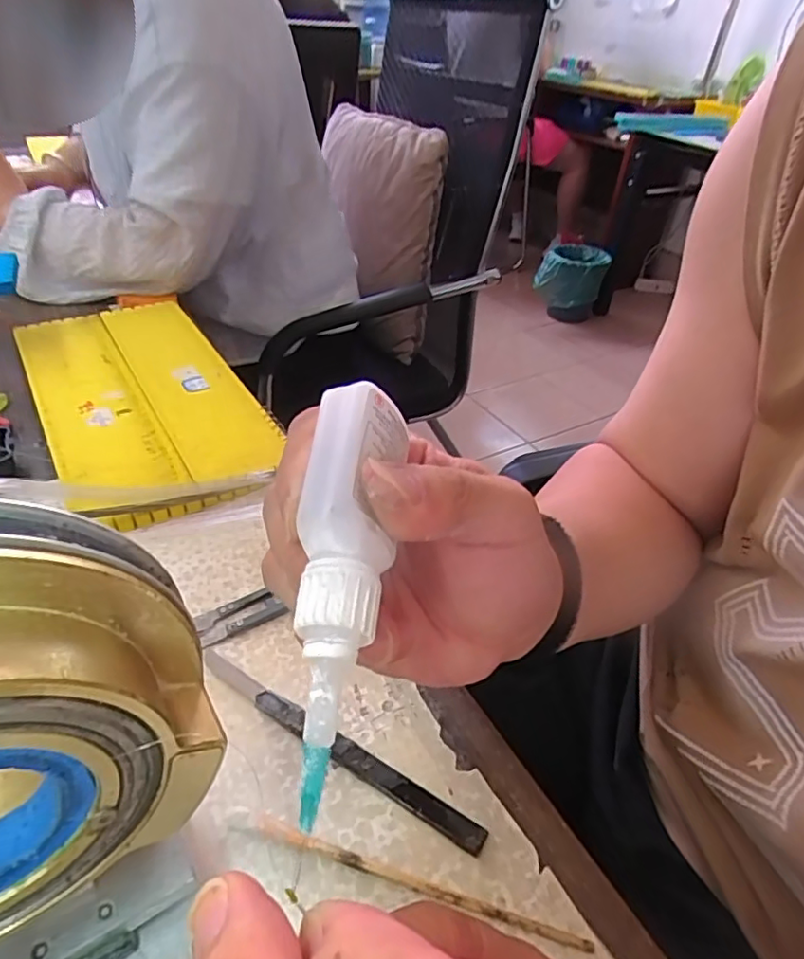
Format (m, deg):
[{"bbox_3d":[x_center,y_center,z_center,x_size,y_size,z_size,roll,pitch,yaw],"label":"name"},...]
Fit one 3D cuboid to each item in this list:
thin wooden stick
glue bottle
[{"bbox_3d":[0.006,0.169,0.245,0.141,0.005,0.007,14,40,11],"label":"thin wooden stick"},{"bbox_3d":[-0.016,0.024,0.157,0.023,0.017,0.112,4,66,-1],"label":"glue bottle"}]

